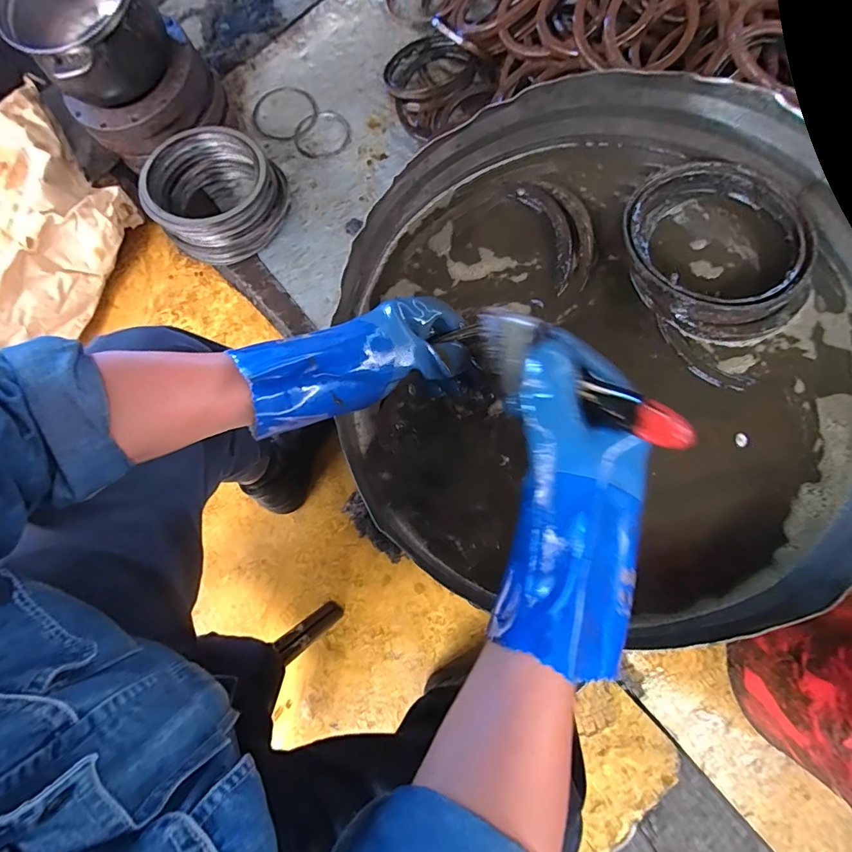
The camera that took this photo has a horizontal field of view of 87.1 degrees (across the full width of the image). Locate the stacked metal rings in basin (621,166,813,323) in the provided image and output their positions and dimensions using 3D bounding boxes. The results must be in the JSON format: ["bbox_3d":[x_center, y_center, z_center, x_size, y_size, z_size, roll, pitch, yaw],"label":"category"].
[{"bbox_3d":[0.321,-0.205,0.507,0.197,0.045,0.193,-1,78,4],"label":"stacked metal rings in basin"}]

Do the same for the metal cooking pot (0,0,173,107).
[{"bbox_3d":[-0.549,-0.648,0.709,0.210,0.101,0.237,-32,77,-8],"label":"metal cooking pot"}]

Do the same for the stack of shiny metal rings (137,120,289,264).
[{"bbox_3d":[-0.380,-0.425,0.839,0.232,0.131,0.214,-22,77,0],"label":"stack of shiny metal rings"}]

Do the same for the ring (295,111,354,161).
[{"bbox_3d":[-0.217,-0.616,0.949,0.125,0.006,0.115,2,79,-8],"label":"ring"}]

